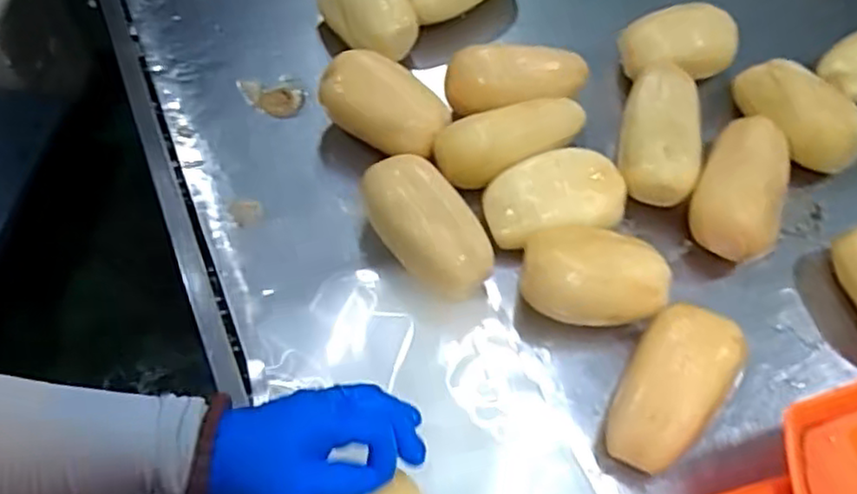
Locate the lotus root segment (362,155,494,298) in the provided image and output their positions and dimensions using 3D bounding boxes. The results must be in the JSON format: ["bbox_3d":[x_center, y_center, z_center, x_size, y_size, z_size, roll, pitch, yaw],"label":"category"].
[{"bbox_3d":[-0.001,-0.018,0.626,0.079,0.071,0.146,-29,65,-17],"label":"lotus root segment"}]

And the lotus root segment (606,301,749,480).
[{"bbox_3d":[0.195,0.111,0.547,0.076,0.076,0.145,34,65,17],"label":"lotus root segment"}]

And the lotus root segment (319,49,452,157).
[{"bbox_3d":[-0.044,-0.140,0.700,0.133,0.069,0.083,32,61,17],"label":"lotus root segment"}]

